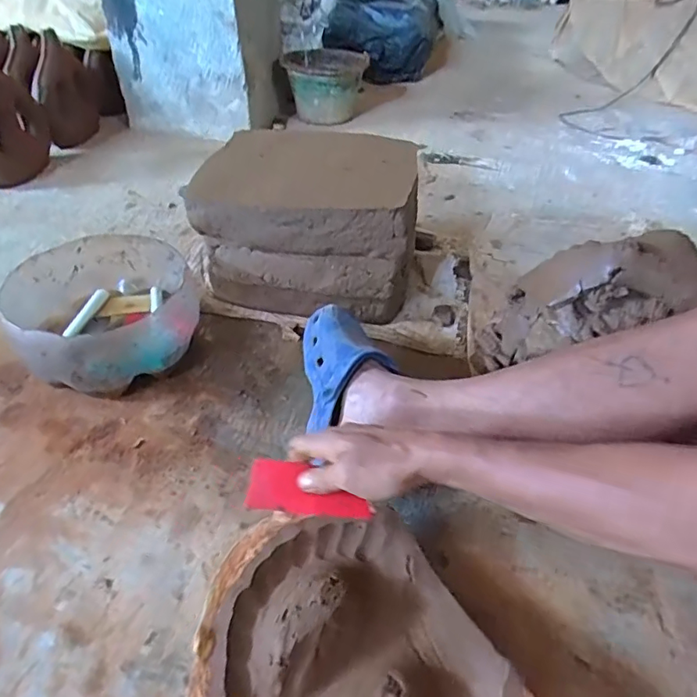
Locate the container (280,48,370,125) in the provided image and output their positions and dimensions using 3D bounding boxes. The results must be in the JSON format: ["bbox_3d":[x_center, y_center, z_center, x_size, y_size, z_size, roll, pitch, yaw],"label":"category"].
[{"bbox_3d":[-0.074,-0.789,1.554,0.251,0.162,0.223,3,42,0],"label":"container"}]

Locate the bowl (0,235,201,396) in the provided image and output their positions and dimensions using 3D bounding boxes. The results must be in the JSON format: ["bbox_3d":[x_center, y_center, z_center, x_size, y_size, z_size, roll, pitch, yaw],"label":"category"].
[{"bbox_3d":[-0.339,-0.047,0.738,0.233,0.123,0.239,2,42,-2],"label":"bowl"}]

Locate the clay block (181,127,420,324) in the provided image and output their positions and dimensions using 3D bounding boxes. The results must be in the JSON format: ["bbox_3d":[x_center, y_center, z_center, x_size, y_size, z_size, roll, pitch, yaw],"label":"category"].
[{"bbox_3d":[-0.064,-0.176,0.801,0.309,0.237,0.185,4,42,1],"label":"clay block"}]

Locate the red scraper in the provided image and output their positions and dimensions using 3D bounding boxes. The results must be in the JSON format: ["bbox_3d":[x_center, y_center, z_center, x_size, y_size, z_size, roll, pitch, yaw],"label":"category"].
[{"bbox_3d":[-0.034,0.127,0.467,0.109,0.006,0.043,10,65,-5],"label":"red scraper"}]

